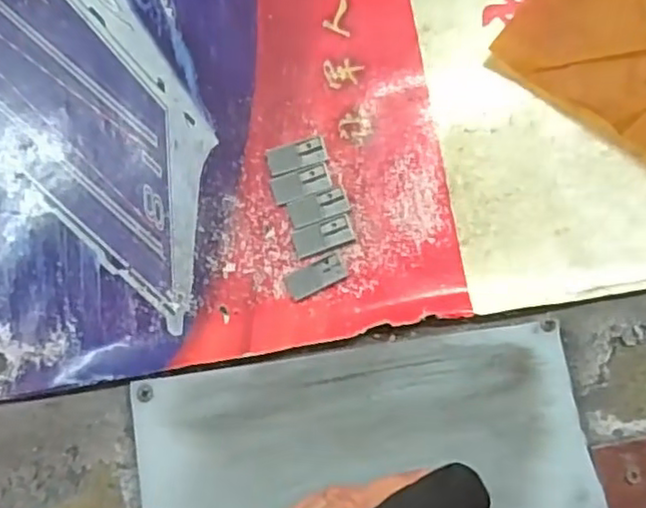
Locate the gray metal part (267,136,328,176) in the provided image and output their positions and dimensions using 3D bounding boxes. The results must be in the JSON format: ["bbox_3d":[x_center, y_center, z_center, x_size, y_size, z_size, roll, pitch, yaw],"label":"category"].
[{"bbox_3d":[-0.013,-0.047,0.324,0.028,0.004,0.013,-15,83,5],"label":"gray metal part"}]

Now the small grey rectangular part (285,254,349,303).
[{"bbox_3d":[-0.004,0.011,0.317,0.028,0.004,0.013,-26,82,4],"label":"small grey rectangular part"}]

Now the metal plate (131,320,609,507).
[{"bbox_3d":[0.015,0.088,0.301,0.199,0.006,0.091,-10,82,4],"label":"metal plate"}]

